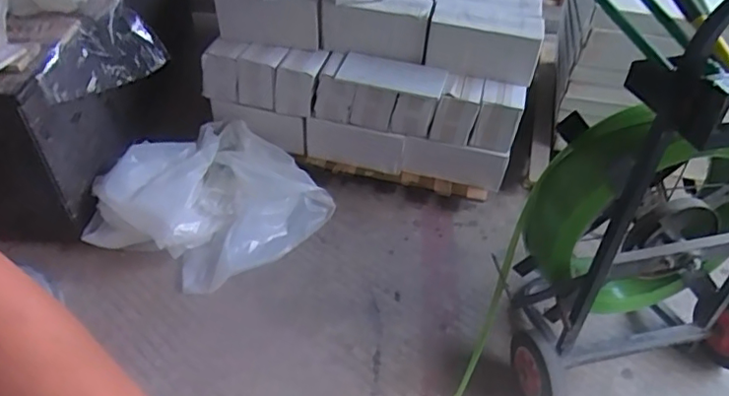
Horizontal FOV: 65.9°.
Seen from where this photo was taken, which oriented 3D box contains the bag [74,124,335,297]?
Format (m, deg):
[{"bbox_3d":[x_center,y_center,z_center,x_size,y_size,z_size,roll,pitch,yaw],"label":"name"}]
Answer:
[{"bbox_3d":[-0.505,0.015,1.779,0.625,0.140,0.583,29,49,24],"label":"bag"}]

